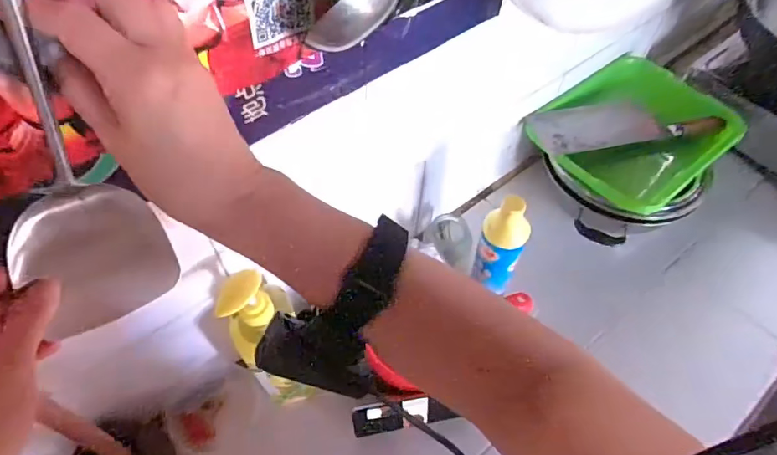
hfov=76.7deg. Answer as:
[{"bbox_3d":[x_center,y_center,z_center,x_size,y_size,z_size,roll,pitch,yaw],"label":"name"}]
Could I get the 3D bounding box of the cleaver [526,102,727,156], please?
[{"bbox_3d":[0.377,-0.169,0.795,0.278,0.031,0.099,-8,57,-7],"label":"cleaver"}]

